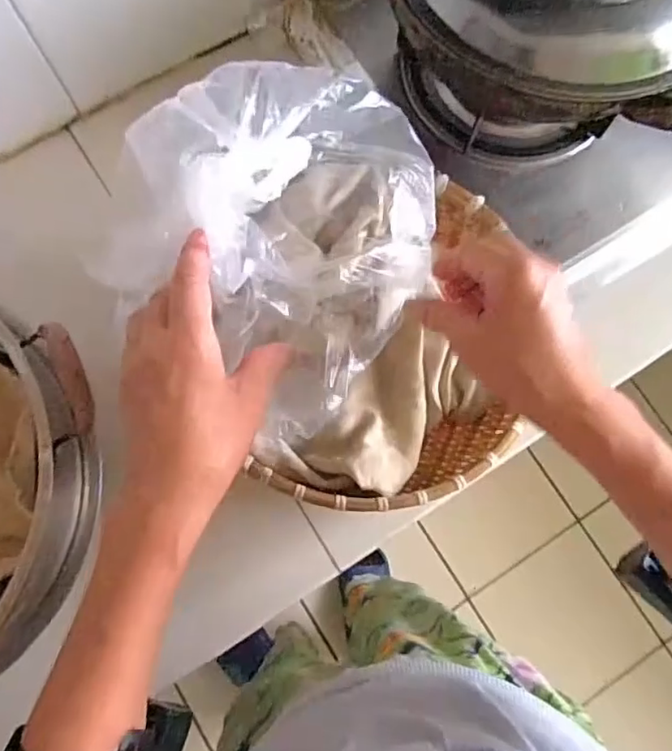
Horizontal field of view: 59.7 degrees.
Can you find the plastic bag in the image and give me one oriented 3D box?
[{"bbox_3d":[-0.025,-0.106,0.402,0.190,0.106,0.229,39,80,6],"label":"plastic bag"}]

